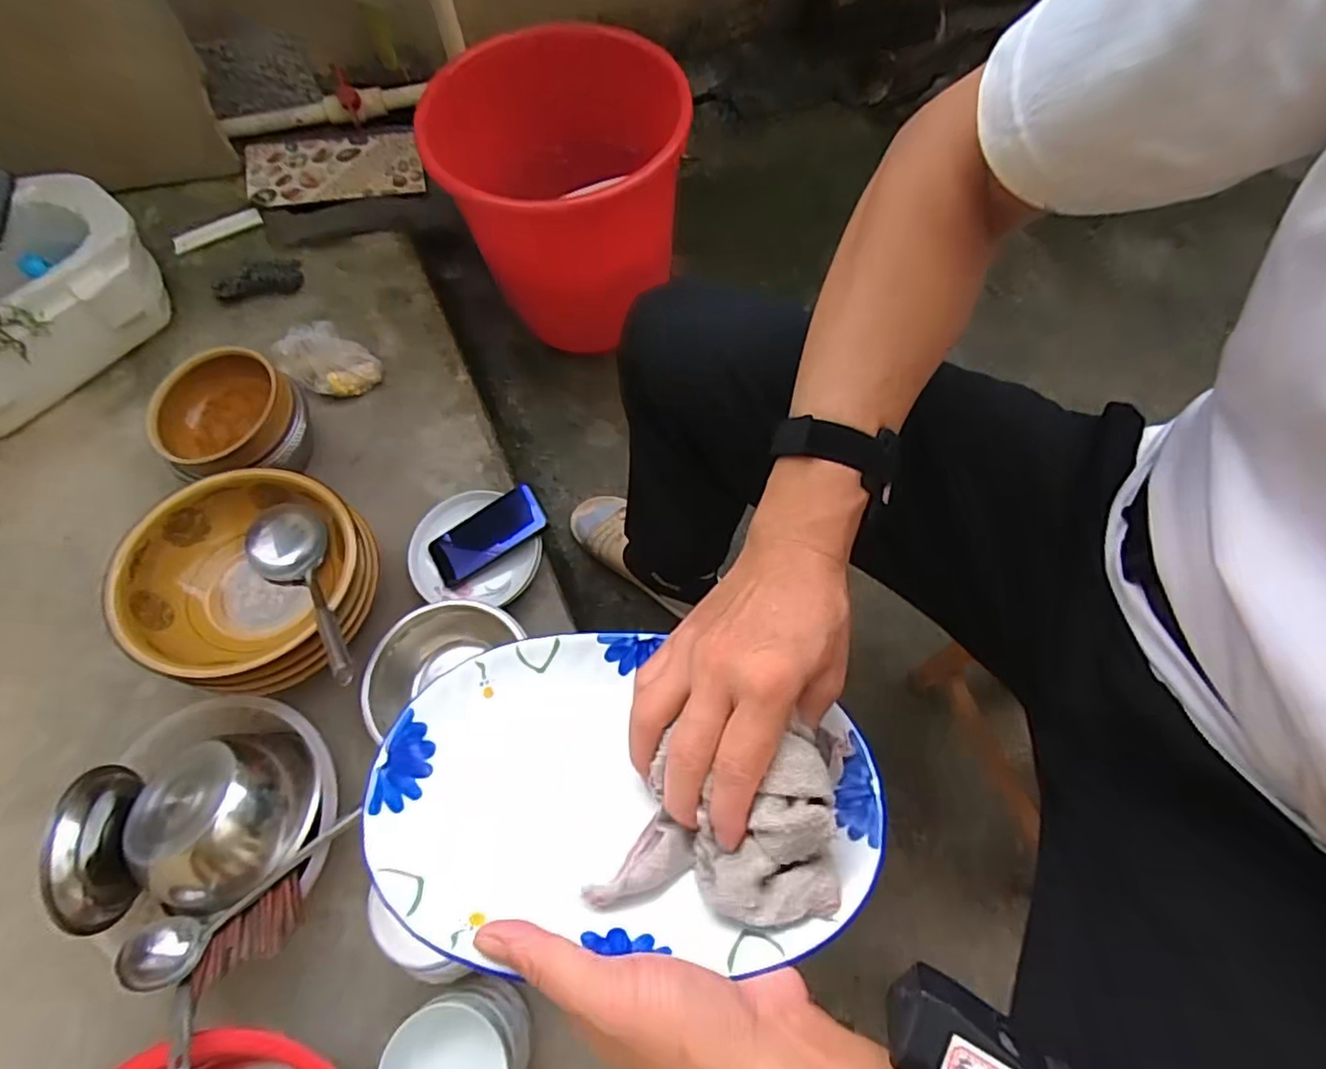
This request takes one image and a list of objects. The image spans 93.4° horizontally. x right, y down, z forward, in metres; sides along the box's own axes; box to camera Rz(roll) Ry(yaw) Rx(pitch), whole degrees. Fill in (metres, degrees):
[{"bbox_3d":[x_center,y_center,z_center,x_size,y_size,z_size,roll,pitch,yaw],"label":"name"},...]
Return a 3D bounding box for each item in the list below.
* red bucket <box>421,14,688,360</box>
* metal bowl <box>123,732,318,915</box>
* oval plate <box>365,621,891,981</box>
[{"bbox_3d":[-0.133,-0.487,0.959,0.327,0.341,0.302,0,68,1],"label":"red bucket"},{"bbox_3d":[-0.457,0.293,0.657,0.148,0.097,0.165,-22,70,-8],"label":"metal bowl"},{"bbox_3d":[-0.018,0.134,0.346,0.264,0.023,0.170,2,45,-1],"label":"oval plate"}]

